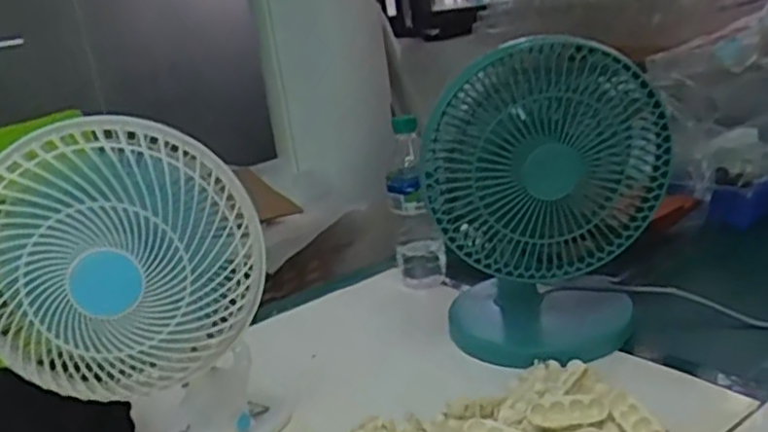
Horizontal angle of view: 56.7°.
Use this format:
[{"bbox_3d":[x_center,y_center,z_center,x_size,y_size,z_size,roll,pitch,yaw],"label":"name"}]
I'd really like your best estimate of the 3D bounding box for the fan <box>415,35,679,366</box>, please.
[{"bbox_3d":[0.163,-0.016,0.724,0.221,0.303,0.154,-5,17,9],"label":"fan"}]

